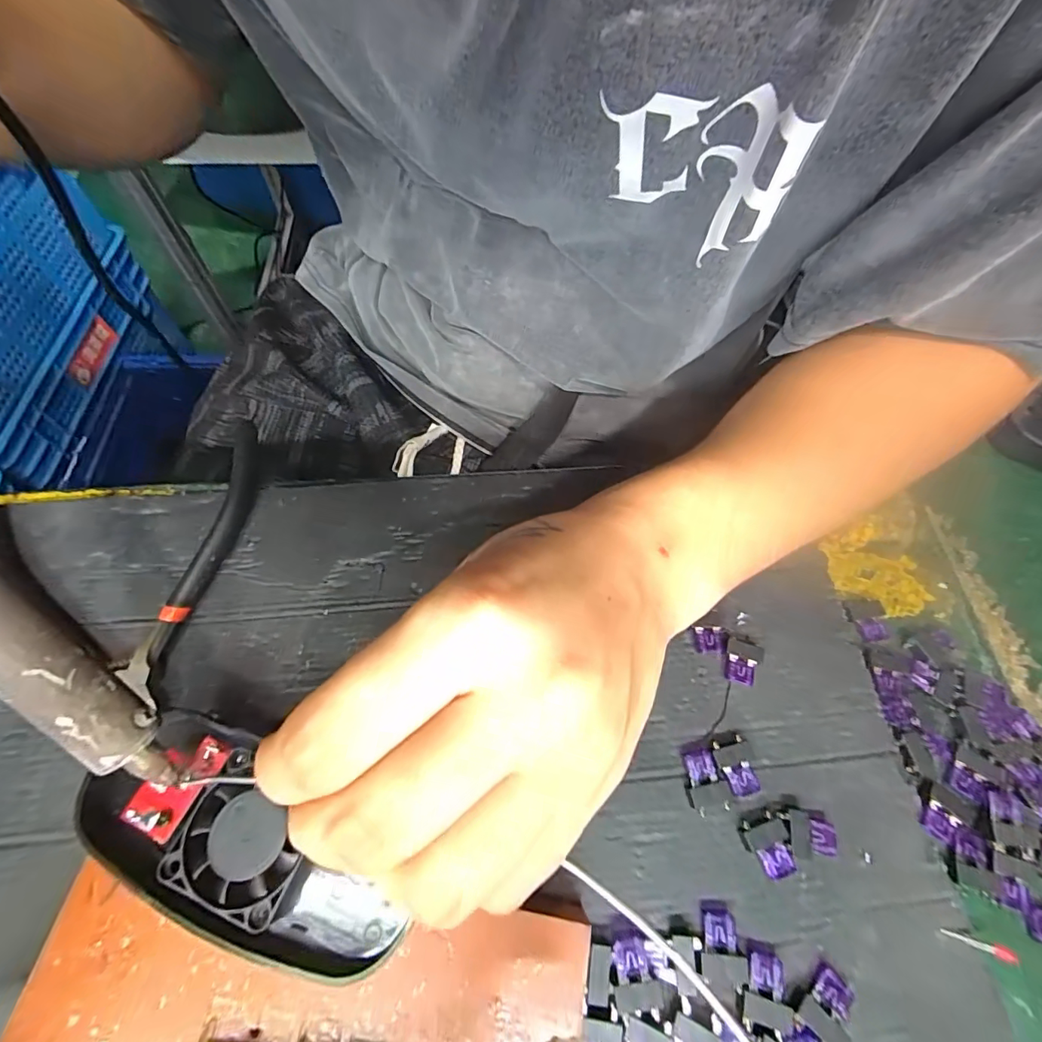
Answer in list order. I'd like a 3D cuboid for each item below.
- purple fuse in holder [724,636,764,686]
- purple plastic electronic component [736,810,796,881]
[{"bbox_3d":[0.099,0.062,0.211,0.015,0.005,0.021,17,64,7],"label":"purple fuse in holder"},{"bbox_3d":[0.095,0.125,0.181,0.016,0.004,0.020,-17,65,-10],"label":"purple plastic electronic component"}]

